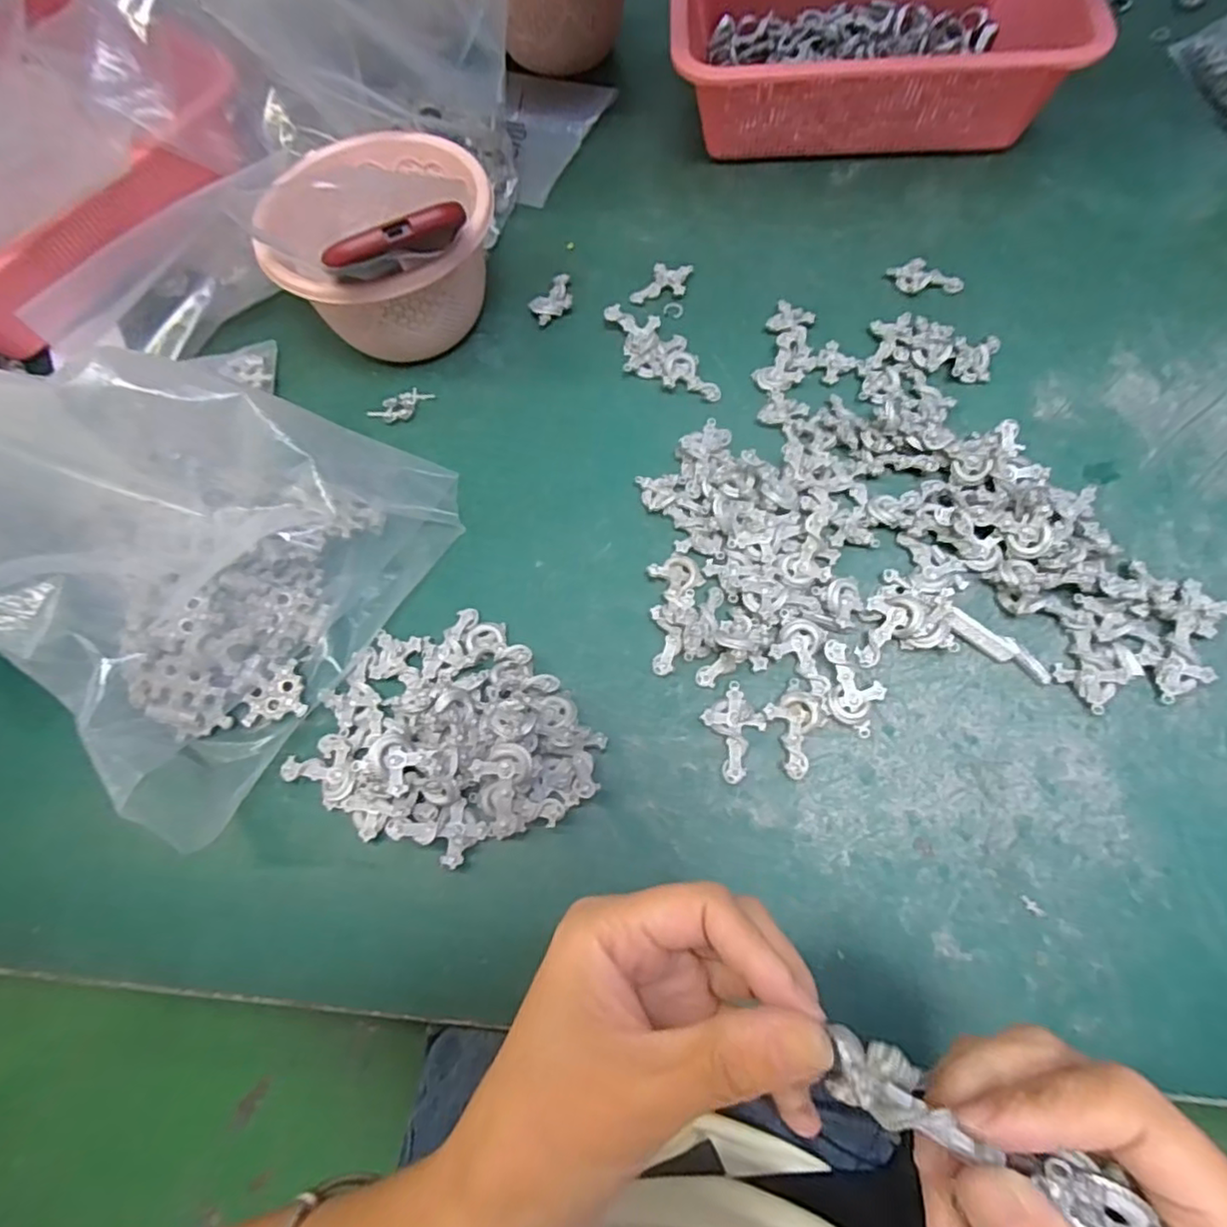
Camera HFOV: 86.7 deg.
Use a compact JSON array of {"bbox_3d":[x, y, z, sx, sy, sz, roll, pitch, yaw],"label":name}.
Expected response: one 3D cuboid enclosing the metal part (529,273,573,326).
[{"bbox_3d":[-0.043,-0.234,0.483,0.025,0.005,0.046,30,70,16],"label":"metal part"}]

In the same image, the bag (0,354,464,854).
[{"bbox_3d":[-0.275,-0.067,0.359,0.297,0.117,0.237,26,70,15],"label":"bag"}]

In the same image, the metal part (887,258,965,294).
[{"bbox_3d":[0.225,-0.242,0.468,0.052,0.009,0.025,24,68,13],"label":"metal part"}]

